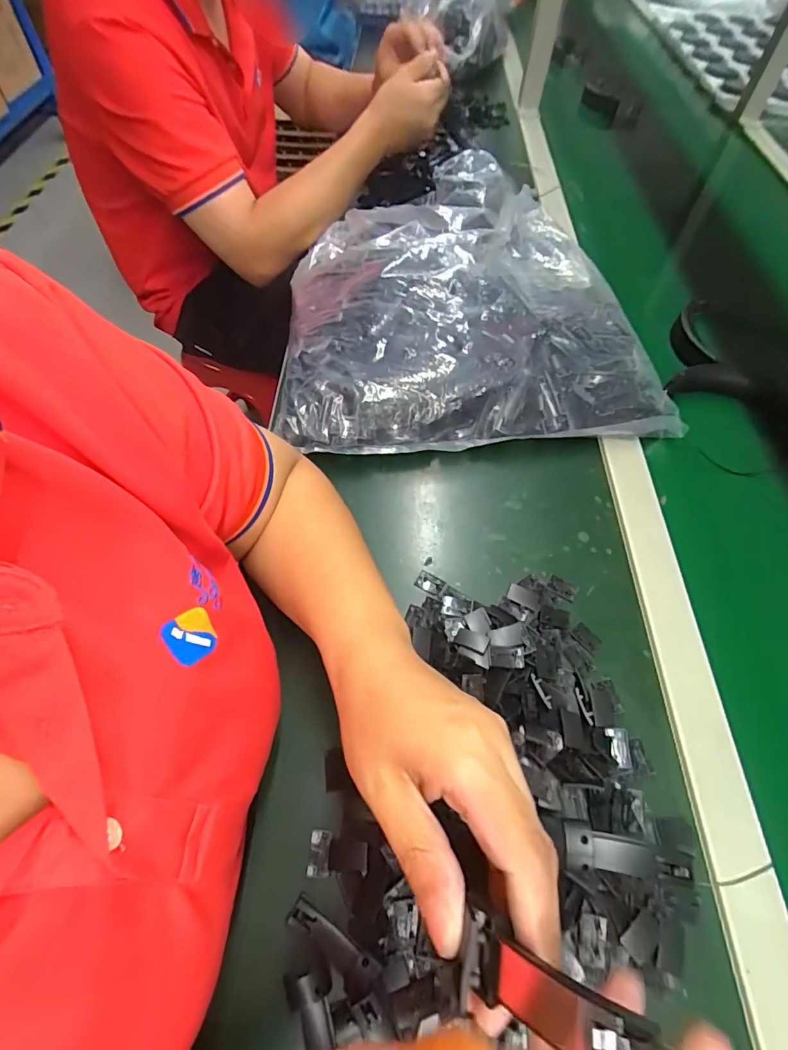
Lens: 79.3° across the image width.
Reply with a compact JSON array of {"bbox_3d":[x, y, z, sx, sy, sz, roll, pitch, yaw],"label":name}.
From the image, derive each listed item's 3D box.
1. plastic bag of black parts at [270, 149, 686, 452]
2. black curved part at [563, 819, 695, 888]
[{"bbox_3d":[0.065,-0.280,0.553,0.376,0.109,0.435,-6,58,-5],"label":"plastic bag of black parts"},{"bbox_3d":[0.119,0.171,0.244,0.058,0.012,0.022,-1,56,21],"label":"black curved part"}]

